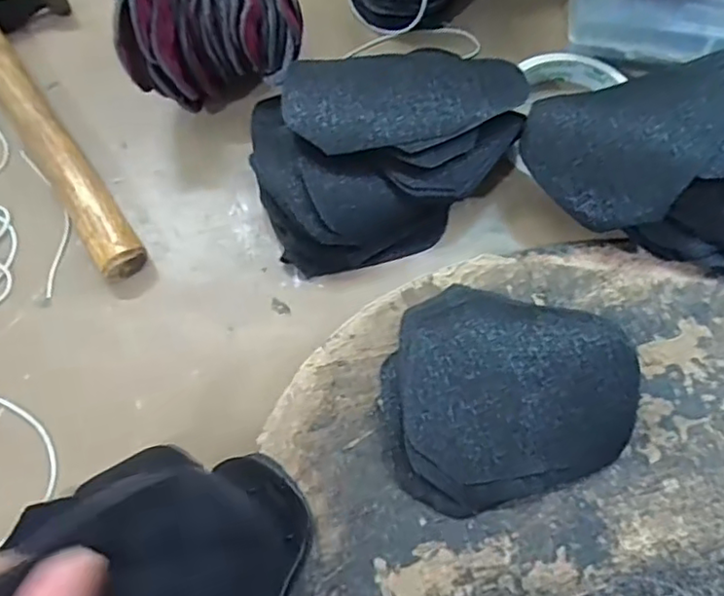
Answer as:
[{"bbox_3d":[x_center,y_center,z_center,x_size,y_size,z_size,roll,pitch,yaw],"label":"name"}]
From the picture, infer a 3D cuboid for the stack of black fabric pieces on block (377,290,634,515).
[{"bbox_3d":[0.065,0.039,0.301,0.114,0.024,0.101,-16,64,-8],"label":"stack of black fabric pieces on block"}]

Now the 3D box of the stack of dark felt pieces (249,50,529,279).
[{"bbox_3d":[0.018,-0.083,0.351,0.152,0.046,0.106,-11,63,-6],"label":"stack of dark felt pieces"}]

